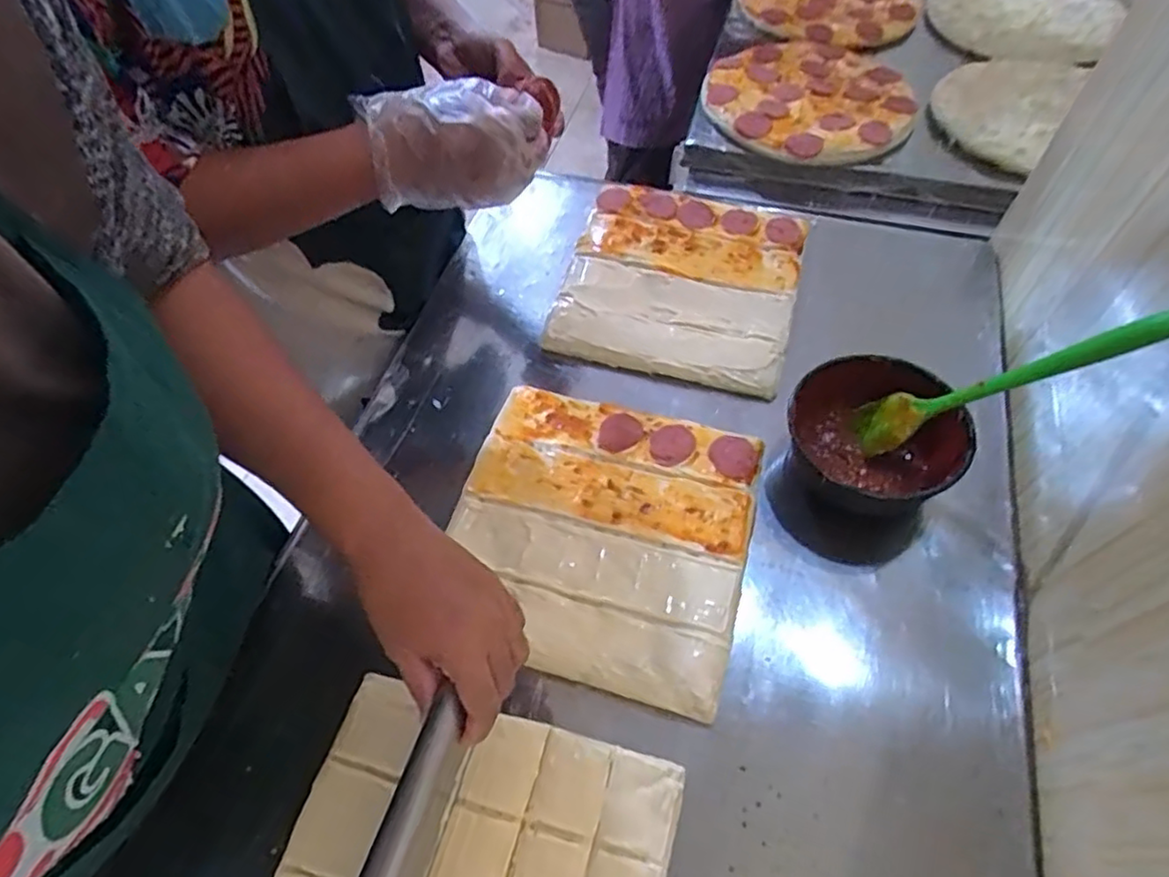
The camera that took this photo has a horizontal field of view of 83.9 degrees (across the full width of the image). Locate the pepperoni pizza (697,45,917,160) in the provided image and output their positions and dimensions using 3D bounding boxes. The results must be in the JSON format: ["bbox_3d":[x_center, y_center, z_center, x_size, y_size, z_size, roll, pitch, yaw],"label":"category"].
[{"bbox_3d":[0.311,-0.478,0.905,0.272,0.039,0.291,13,54,6],"label":"pepperoni pizza"}]

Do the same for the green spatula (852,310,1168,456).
[{"bbox_3d":[0.310,-0.042,0.490,0.017,0.242,0.051,30,59,-21],"label":"green spatula"}]

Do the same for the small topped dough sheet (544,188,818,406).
[{"bbox_3d":[0.104,-0.170,0.708,0.241,0.033,0.239,14,61,11],"label":"small topped dough sheet"}]

